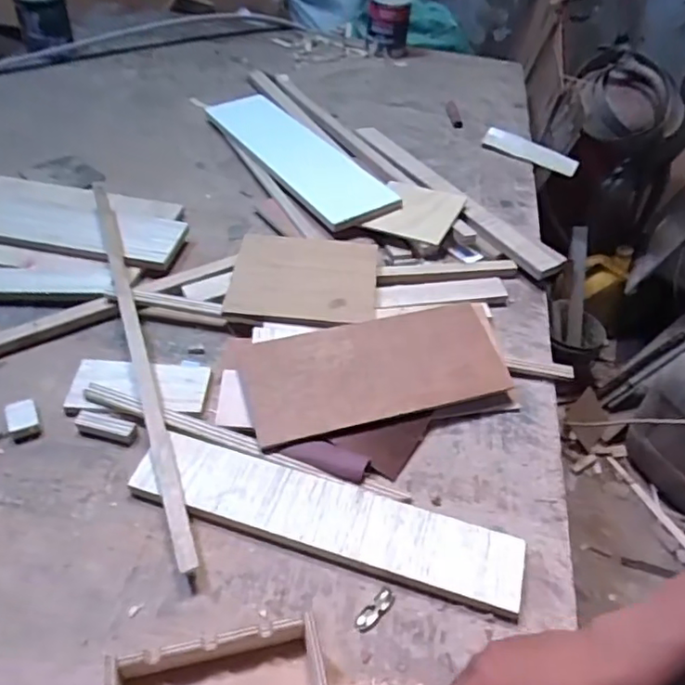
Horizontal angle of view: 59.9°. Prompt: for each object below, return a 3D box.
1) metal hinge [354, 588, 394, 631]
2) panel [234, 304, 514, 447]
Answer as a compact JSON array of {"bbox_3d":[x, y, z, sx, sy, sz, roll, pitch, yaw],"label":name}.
[{"bbox_3d":[0.029,0.247,0.547,0.046,0.005,0.017,-33,55,-32],"label":"metal hinge"},{"bbox_3d":[0.044,0.029,0.711,0.314,0.013,0.135,-11,57,-19],"label":"panel"}]

